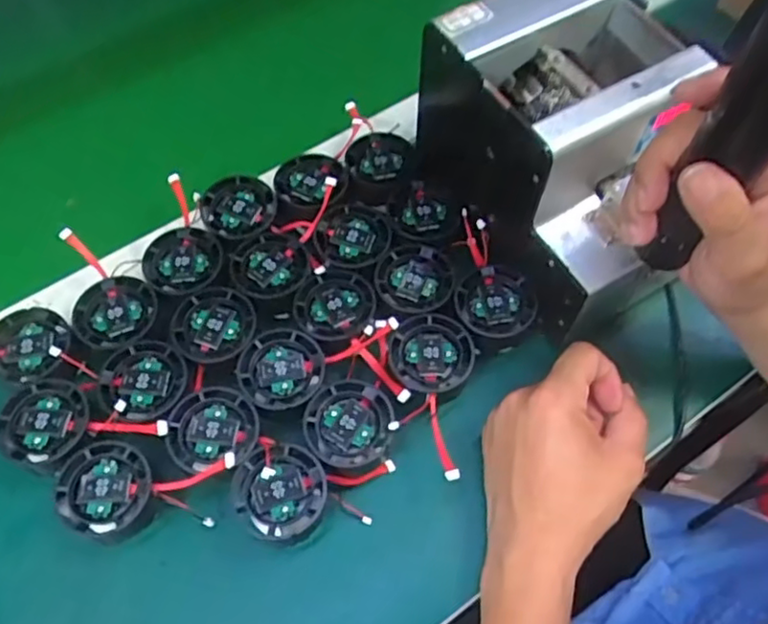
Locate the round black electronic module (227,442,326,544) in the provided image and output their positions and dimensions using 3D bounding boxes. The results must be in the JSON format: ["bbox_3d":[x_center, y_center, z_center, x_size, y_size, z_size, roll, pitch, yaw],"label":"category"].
[{"bbox_3d":[-0.060,0.102,0.374,0.050,0.017,0.050,0,60,1],"label":"round black electronic module"}]

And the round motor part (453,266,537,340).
[{"bbox_3d":[0.073,-0.006,0.429,0.051,0.013,0.046,10,61,7],"label":"round motor part"}]

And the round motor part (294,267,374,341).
[{"bbox_3d":[-0.033,-0.007,0.432,0.049,0.007,0.056,-18,62,-9],"label":"round motor part"}]

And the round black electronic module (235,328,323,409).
[{"bbox_3d":[-0.064,0.035,0.409,0.050,0.011,0.051,0,60,1],"label":"round black electronic module"}]

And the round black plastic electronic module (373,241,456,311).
[{"bbox_3d":[0.020,-0.023,0.439,0.051,0.006,0.049,0,60,1],"label":"round black plastic electronic module"}]

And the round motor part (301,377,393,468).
[{"bbox_3d":[-0.021,0.066,0.393,0.051,0.016,0.048,0,60,1],"label":"round motor part"}]

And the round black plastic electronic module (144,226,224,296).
[{"bbox_3d":[-0.138,-0.035,0.448,0.053,0.008,0.050,0,60,1],"label":"round black plastic electronic module"}]

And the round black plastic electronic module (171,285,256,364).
[{"bbox_3d":[-0.109,0.008,0.421,0.049,0.010,0.053,0,60,1],"label":"round black plastic electronic module"}]

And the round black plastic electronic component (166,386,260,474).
[{"bbox_3d":[-0.101,0.070,0.391,0.050,0.011,0.051,0,60,1],"label":"round black plastic electronic component"}]

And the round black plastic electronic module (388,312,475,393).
[{"bbox_3d":[0.029,0.027,0.415,0.050,0.017,0.050,0,60,1],"label":"round black plastic electronic module"}]

